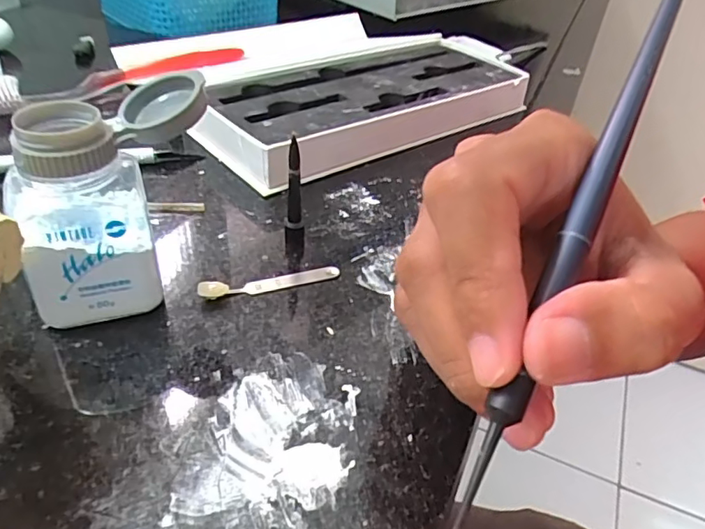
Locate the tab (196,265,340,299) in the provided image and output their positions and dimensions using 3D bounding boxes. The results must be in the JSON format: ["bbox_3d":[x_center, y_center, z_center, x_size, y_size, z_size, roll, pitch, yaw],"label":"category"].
[{"bbox_3d":[-0.032,0.006,0.218,0.056,0.005,0.008,-10,41,-20],"label":"tab"}]

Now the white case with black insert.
[{"bbox_3d":[0.012,-0.104,0.346,0.217,0.029,0.090,-24,47,-33],"label":"white case with black insert"}]

